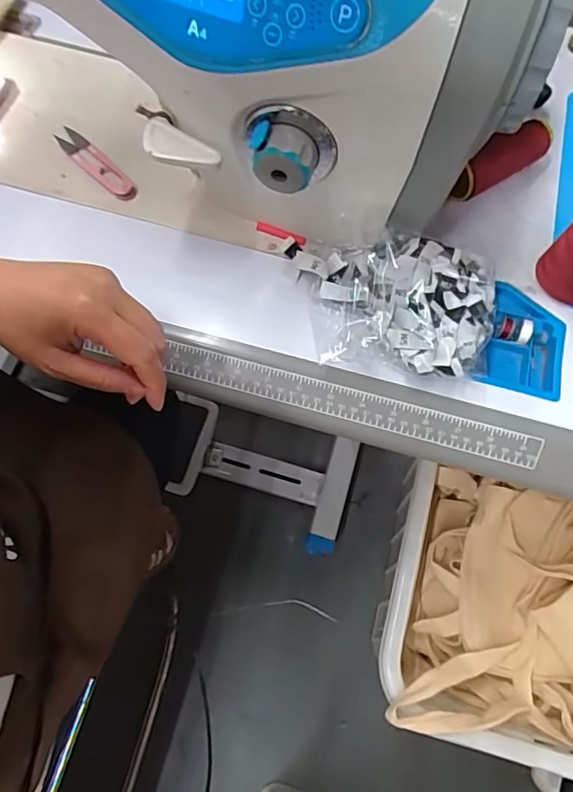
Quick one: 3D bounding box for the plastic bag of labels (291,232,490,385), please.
[{"bbox_3d":[0.084,-0.070,0.432,0.155,0.045,0.111,8,69,1],"label":"plastic bag of labels"}]

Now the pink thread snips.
[{"bbox_3d":[-0.175,-0.211,0.496,0.096,0.009,0.022,42,73,13],"label":"pink thread snips"}]

